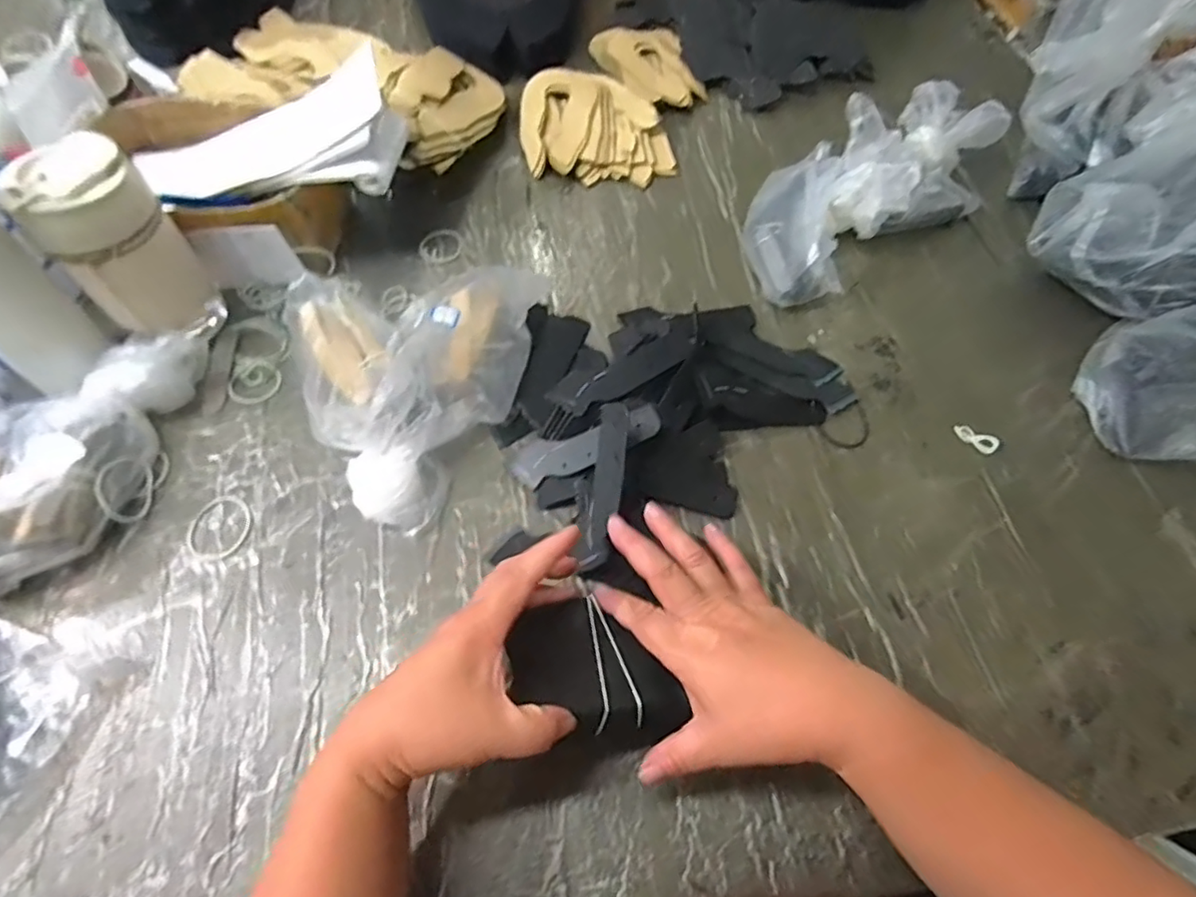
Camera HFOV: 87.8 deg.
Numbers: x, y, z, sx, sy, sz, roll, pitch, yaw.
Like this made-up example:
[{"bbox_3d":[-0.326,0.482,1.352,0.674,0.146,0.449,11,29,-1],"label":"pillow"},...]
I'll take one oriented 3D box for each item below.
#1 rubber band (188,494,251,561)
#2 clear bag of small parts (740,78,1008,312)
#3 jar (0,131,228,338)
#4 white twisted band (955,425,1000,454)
[{"bbox_3d":[-0.281,0.058,0.461,0.043,0.004,0.052,-11,61,-8],"label":"rubber band"},{"bbox_3d":[0.264,-0.257,0.609,0.303,0.084,0.136,-30,66,-18],"label":"clear bag of small parts"},{"bbox_3d":[-0.356,-0.143,0.475,0.078,0.153,0.067,-30,66,-18],"label":"jar"},{"bbox_3d":[0.312,-0.010,0.511,0.035,0.006,0.017,41,67,19],"label":"white twisted band"}]

